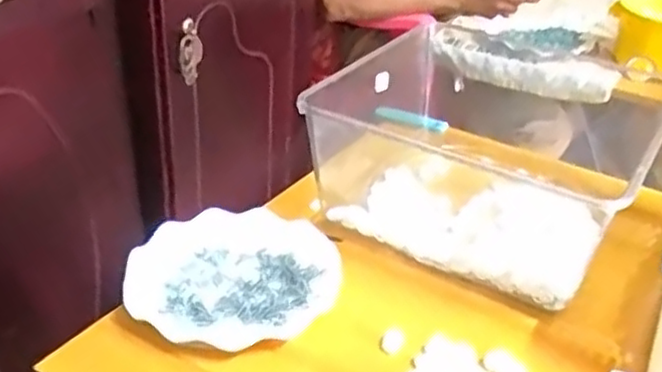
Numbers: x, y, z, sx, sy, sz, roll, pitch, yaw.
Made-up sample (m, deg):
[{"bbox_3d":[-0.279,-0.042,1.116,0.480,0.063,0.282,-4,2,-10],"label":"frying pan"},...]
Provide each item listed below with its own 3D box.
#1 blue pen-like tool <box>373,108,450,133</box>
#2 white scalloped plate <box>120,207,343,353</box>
[{"bbox_3d":[0.107,-0.087,0.914,0.100,0.009,0.020,13,29,-14],"label":"blue pen-like tool"},{"bbox_3d":[-0.087,0.077,0.629,0.187,0.018,0.172,-7,33,-18],"label":"white scalloped plate"}]

